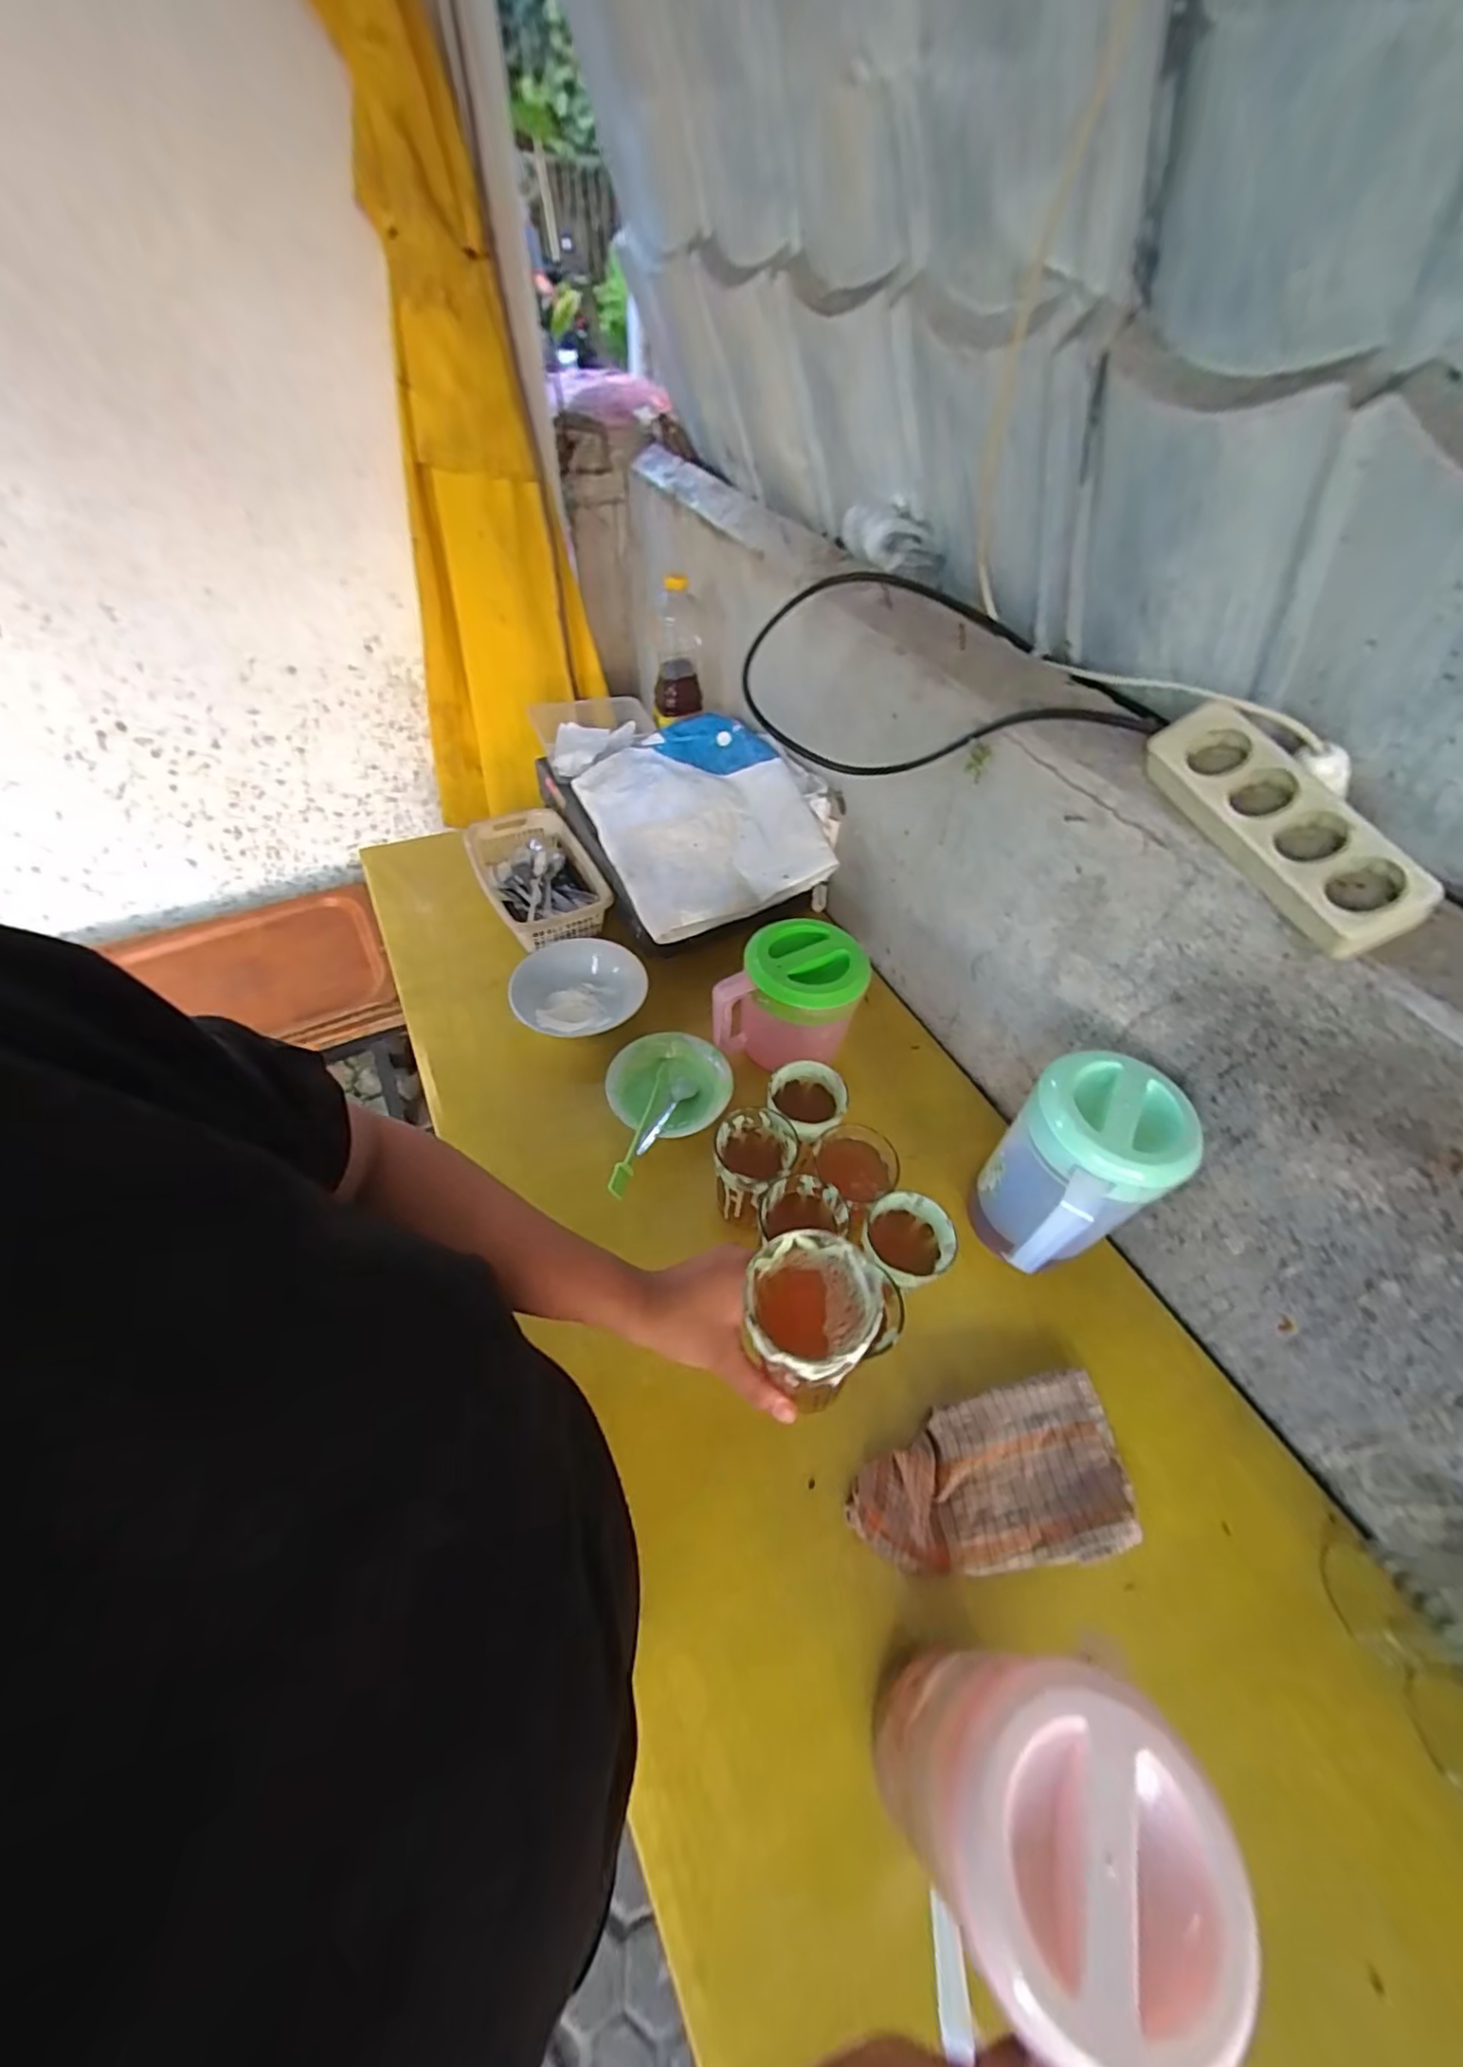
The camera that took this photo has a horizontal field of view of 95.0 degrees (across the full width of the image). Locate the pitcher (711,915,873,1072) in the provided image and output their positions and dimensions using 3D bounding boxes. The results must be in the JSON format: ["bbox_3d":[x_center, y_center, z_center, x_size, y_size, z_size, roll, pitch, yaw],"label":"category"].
[{"bbox_3d":[0.074,-0.043,0.797,0.148,0.140,0.133,18,53,12],"label":"pitcher"}]

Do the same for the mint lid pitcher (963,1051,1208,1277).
[{"bbox_3d":[0.303,0.134,0.618,0.155,0.204,0.119,-36,61,-27],"label":"mint lid pitcher"}]

